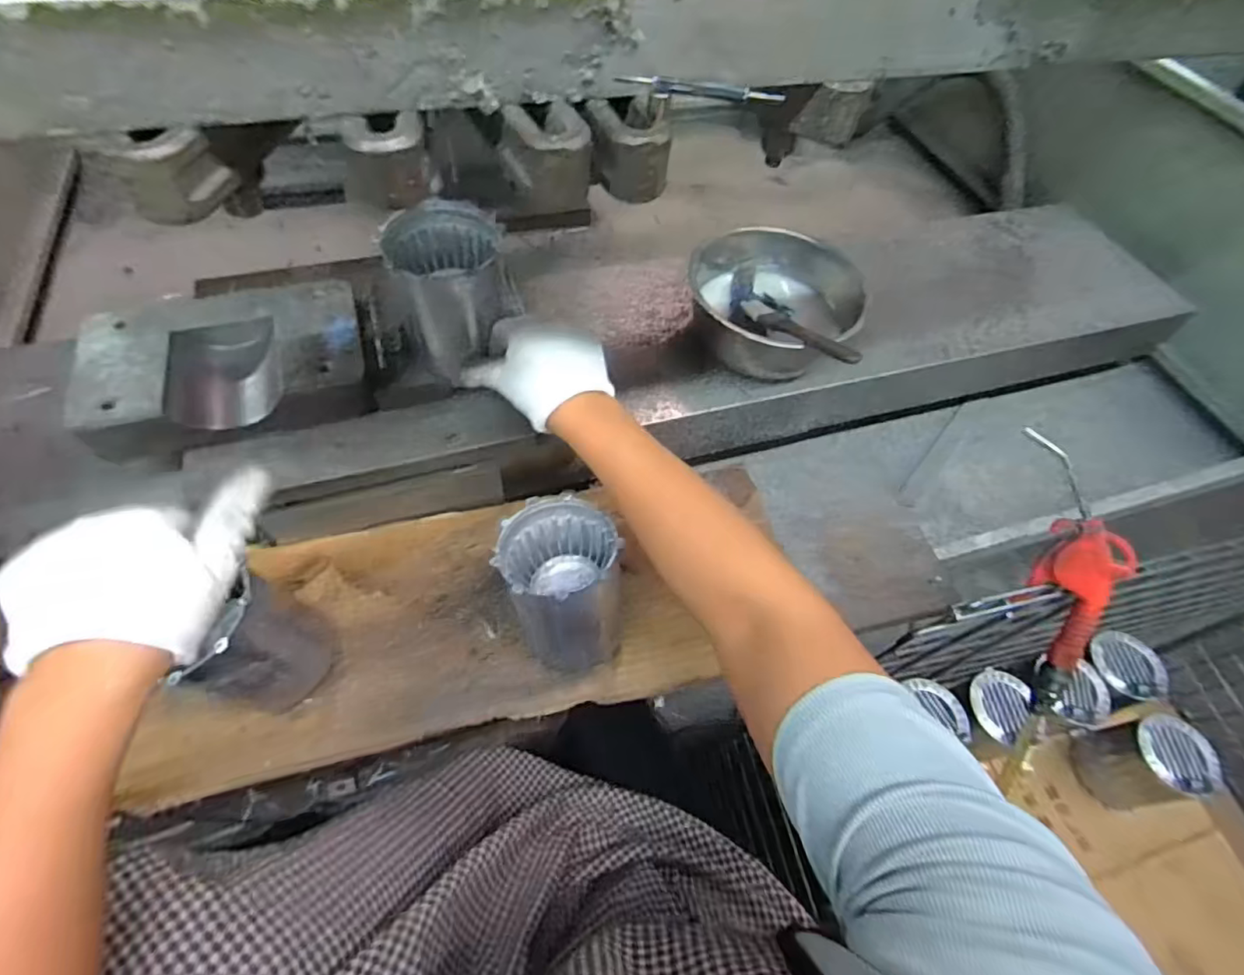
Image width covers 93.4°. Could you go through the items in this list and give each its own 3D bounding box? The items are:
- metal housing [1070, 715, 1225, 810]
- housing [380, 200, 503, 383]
[{"bbox_3d":[0.670,0.354,0.755,0.102,0.115,0.091,-8,58,-9],"label":"metal housing"},{"bbox_3d":[-0.144,-0.166,0.502,0.085,0.116,0.084,-6,58,-8],"label":"housing"}]

